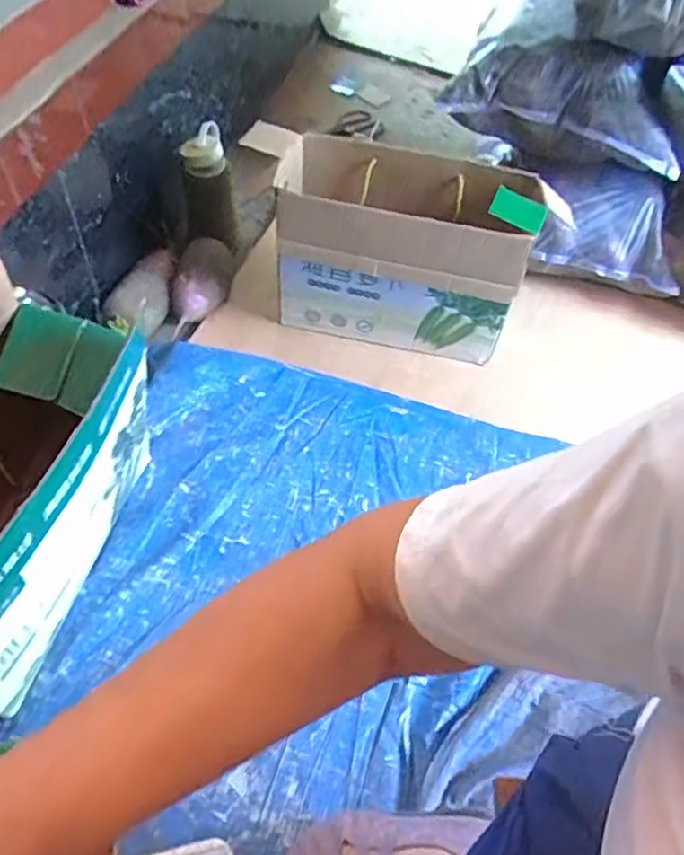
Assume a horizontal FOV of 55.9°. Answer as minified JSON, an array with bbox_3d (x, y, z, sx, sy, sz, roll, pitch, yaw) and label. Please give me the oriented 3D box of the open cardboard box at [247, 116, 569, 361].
[{"bbox_3d":[0.075,-0.256,0.980,0.437,0.281,0.176,15,55,5],"label":"open cardboard box"}]

